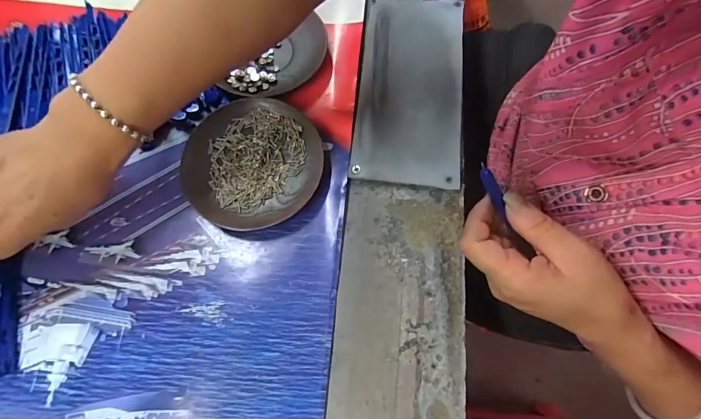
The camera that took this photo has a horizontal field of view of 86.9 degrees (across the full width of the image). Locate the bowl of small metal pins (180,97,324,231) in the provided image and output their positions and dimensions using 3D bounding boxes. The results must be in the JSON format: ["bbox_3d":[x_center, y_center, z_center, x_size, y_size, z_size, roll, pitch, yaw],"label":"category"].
[{"bbox_3d":[-0.084,-0.039,0.315,0.112,0.015,0.115,0,72,-1],"label":"bowl of small metal pins"}]

